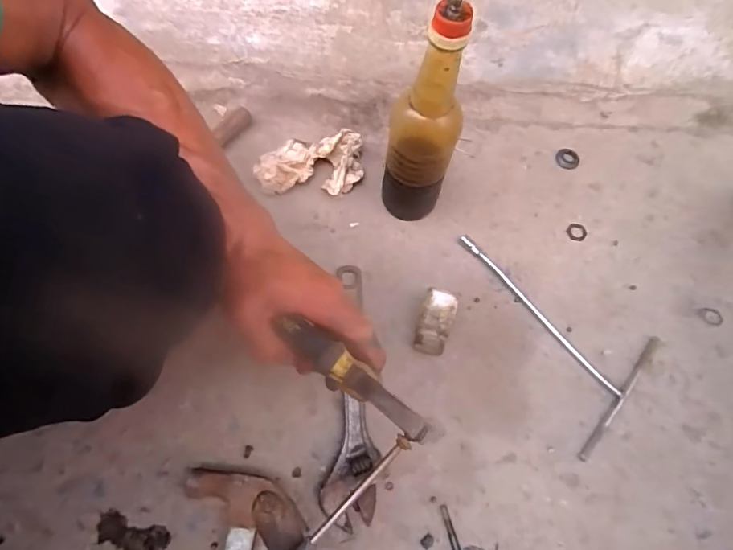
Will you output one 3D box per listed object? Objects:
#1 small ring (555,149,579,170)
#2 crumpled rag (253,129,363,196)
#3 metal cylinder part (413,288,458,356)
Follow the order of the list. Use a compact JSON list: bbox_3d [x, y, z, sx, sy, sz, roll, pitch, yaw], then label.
[{"bbox_3d":[0.291,-0.168,0.655,0.033,0.004,0.033,1,69,-2],"label":"small ring"},{"bbox_3d":[-0.078,-0.149,0.618,0.144,0.037,0.090,-5,69,-4],"label":"crumpled rag"},{"bbox_3d":[0.079,0.057,0.539,0.039,0.043,0.069,18,69,5],"label":"metal cylinder part"}]

